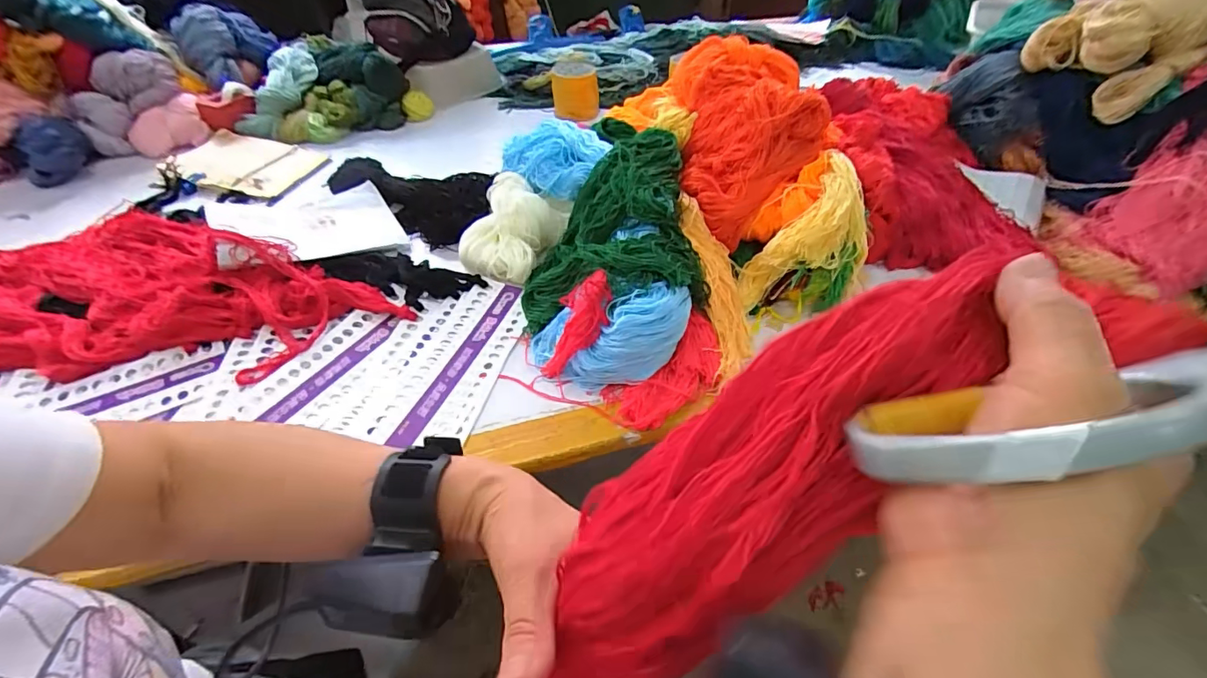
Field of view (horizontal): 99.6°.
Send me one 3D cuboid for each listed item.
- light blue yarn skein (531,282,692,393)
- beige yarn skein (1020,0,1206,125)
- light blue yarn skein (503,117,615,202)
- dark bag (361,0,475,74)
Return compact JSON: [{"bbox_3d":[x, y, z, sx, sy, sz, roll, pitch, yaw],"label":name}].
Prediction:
[{"bbox_3d":[0.004,-0.007,0.495,0.157,0.071,0.083,4,46,4],"label":"light blue yarn skein"},{"bbox_3d":[0.596,-0.343,0.595,0.168,0.130,0.066,31,53,27],"label":"beige yarn skein"},{"bbox_3d":[-0.060,-0.232,0.650,0.096,0.049,0.141,-34,54,-28],"label":"light blue yarn skein"},{"bbox_3d":[-0.354,-0.593,0.961,0.198,0.121,0.072,0,46,0],"label":"dark bag"}]

